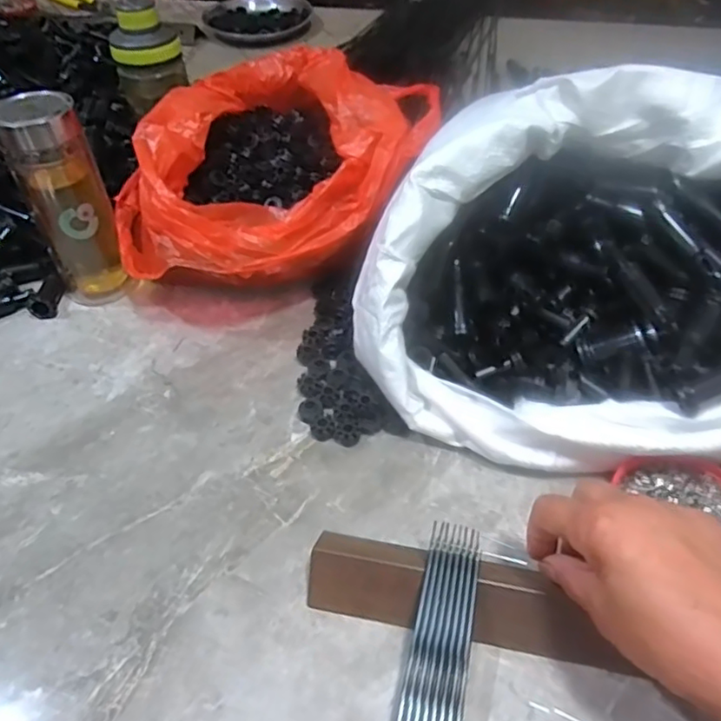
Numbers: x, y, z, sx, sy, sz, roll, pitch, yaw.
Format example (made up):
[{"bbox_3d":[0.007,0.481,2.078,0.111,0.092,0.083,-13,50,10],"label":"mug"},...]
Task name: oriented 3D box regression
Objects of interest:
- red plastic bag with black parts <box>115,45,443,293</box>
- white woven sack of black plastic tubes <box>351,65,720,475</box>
[{"bbox_3d":[-0.073,-0.166,0.572,0.221,0.138,0.296,22,52,20],"label":"red plastic bag with black parts"},{"bbox_3d":[0.187,-0.050,0.420,0.365,0.190,0.205,7,48,8],"label":"white woven sack of black plastic tubes"}]

